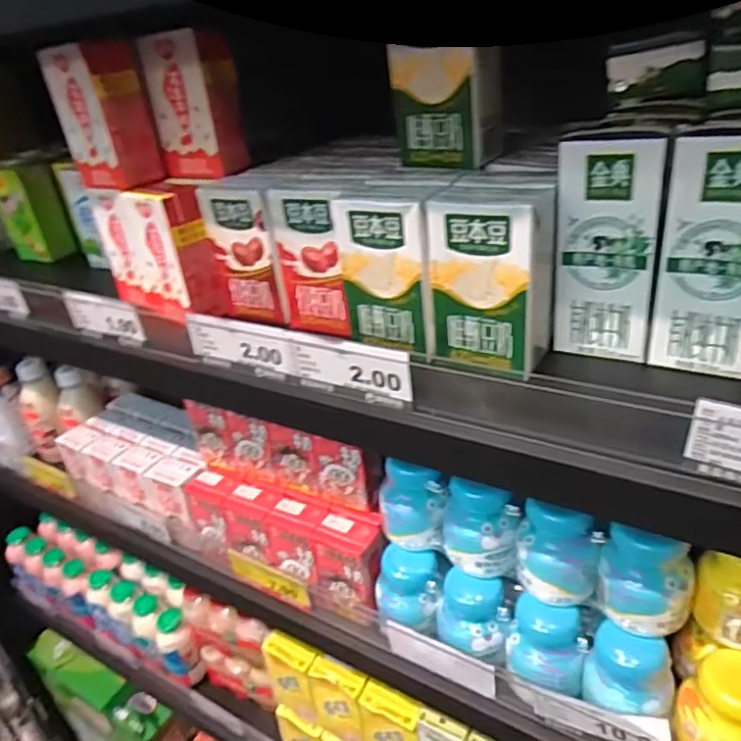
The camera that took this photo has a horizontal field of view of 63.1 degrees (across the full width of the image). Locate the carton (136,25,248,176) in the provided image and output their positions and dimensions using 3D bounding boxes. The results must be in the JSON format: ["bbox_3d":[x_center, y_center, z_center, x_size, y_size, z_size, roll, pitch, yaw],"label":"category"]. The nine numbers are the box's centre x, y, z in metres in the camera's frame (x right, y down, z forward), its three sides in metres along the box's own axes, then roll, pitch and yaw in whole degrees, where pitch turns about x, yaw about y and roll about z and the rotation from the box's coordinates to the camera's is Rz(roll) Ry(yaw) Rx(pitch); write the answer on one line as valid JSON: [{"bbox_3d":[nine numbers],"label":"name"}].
[{"bbox_3d":[-0.141,-0.214,0.490,0.069,0.100,0.041,8,33,26],"label":"carton"}]

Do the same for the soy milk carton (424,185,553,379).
[{"bbox_3d":[0.072,-0.055,0.367,0.070,0.103,0.039,9,33,28],"label":"soy milk carton"}]

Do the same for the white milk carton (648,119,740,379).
[{"bbox_3d":[0.199,-0.069,0.334,0.060,0.131,0.049,14,36,34],"label":"white milk carton"}]

